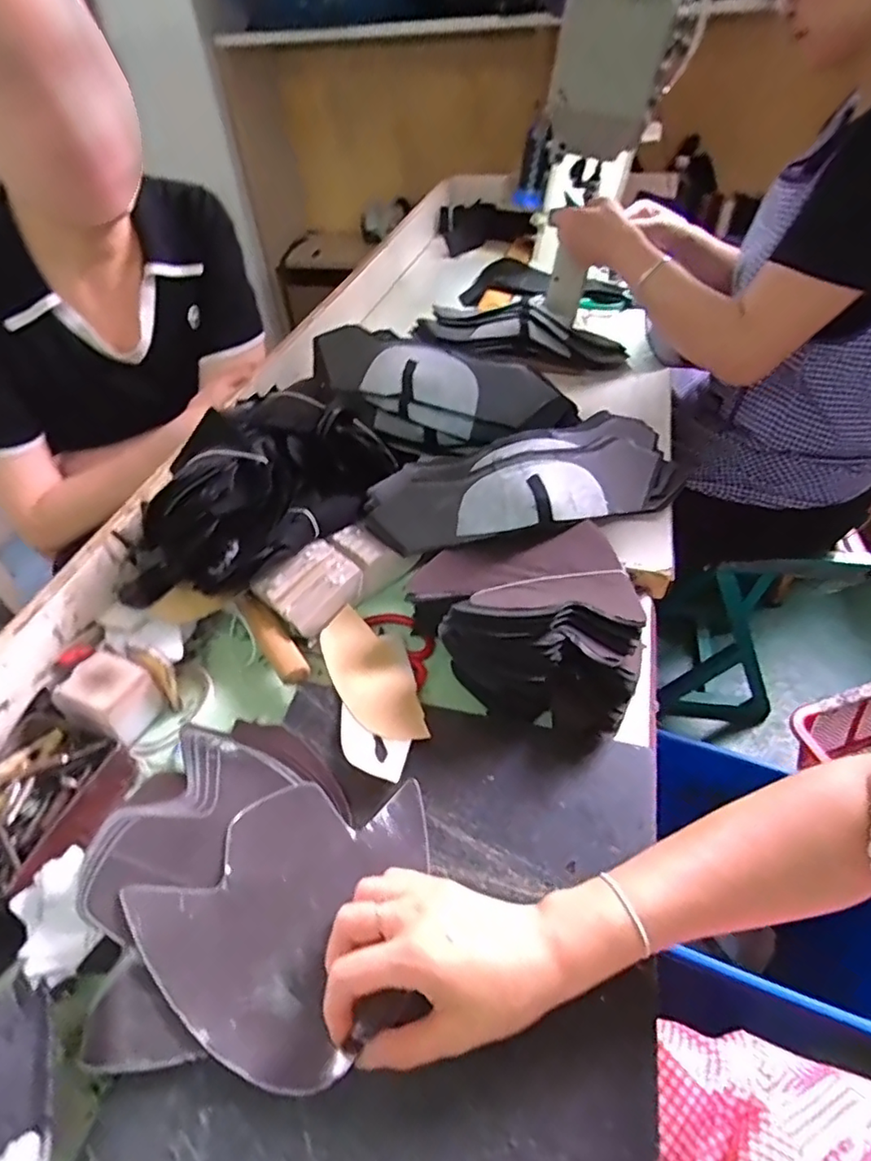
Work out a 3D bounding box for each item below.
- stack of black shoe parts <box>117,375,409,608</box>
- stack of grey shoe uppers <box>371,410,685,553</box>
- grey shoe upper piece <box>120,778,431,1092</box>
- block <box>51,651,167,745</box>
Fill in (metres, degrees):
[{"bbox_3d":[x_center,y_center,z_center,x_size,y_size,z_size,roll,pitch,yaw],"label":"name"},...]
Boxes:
[{"bbox_3d":[-0.171,-0.088,0.593,0.184,0.097,0.280,18,49,20],"label":"stack of black shoe parts"},{"bbox_3d":[0.112,-0.097,0.598,0.361,0.088,0.134,-15,47,-11],"label":"stack of grey shoe uppers"},{"bbox_3d":[-0.080,0.210,0.384,0.188,0.019,0.153,-33,52,-25],"label":"grey shoe upper piece"},{"bbox_3d":[-0.270,0.097,0.492,0.067,0.043,0.064,20,50,22],"label":"block"}]

